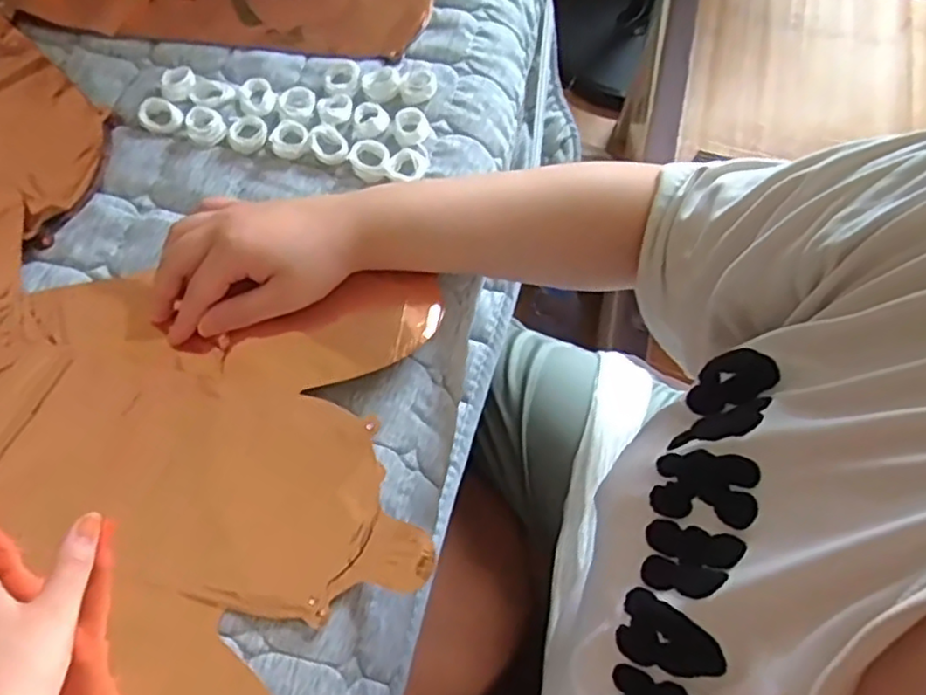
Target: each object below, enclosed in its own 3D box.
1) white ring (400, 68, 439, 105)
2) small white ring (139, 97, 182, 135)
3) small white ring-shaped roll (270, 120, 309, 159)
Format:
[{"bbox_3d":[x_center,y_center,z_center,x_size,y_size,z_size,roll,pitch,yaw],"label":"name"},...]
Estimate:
[{"bbox_3d":[-0.035,-0.208,0.545,0.028,0.010,0.028,1,67,-2],"label":"white ring"},{"bbox_3d":[-0.233,-0.179,0.527,0.032,0.010,0.028,43,71,15],"label":"small white ring"},{"bbox_3d":[-0.132,-0.160,0.521,0.028,0.009,0.034,-13,68,-8],"label":"small white ring-shaped roll"}]

